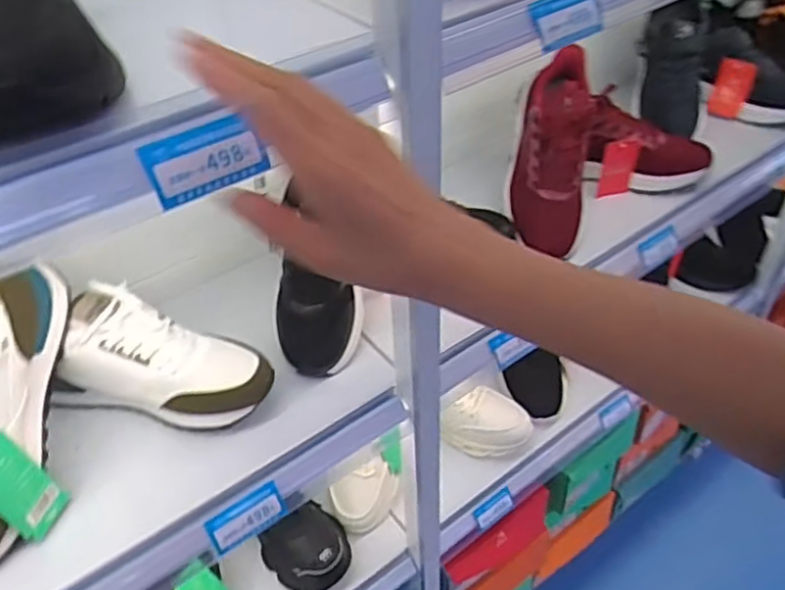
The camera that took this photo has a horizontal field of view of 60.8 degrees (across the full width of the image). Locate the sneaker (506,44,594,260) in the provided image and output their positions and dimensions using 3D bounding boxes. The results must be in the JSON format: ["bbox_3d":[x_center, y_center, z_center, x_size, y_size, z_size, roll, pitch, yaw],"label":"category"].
[{"bbox_3d":[0.197,-0.173,0.846,0.096,0.241,0.113,5,14,9],"label":"sneaker"}]

